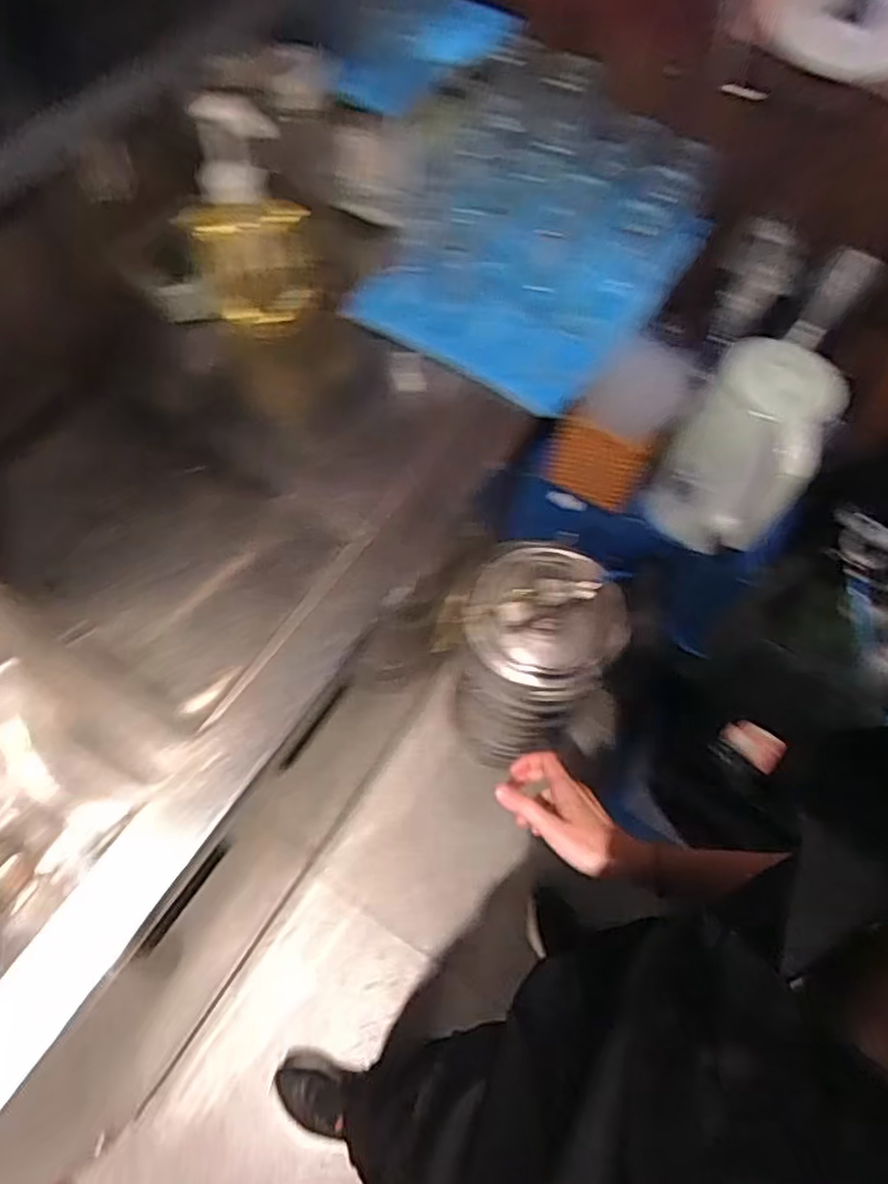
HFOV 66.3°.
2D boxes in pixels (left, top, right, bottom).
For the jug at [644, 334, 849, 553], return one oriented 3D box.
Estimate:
[{"bbox_3d":[0.387,-0.176,0.897,0.158,0.233,0.176,37,67,14],"label":"jug"}]

